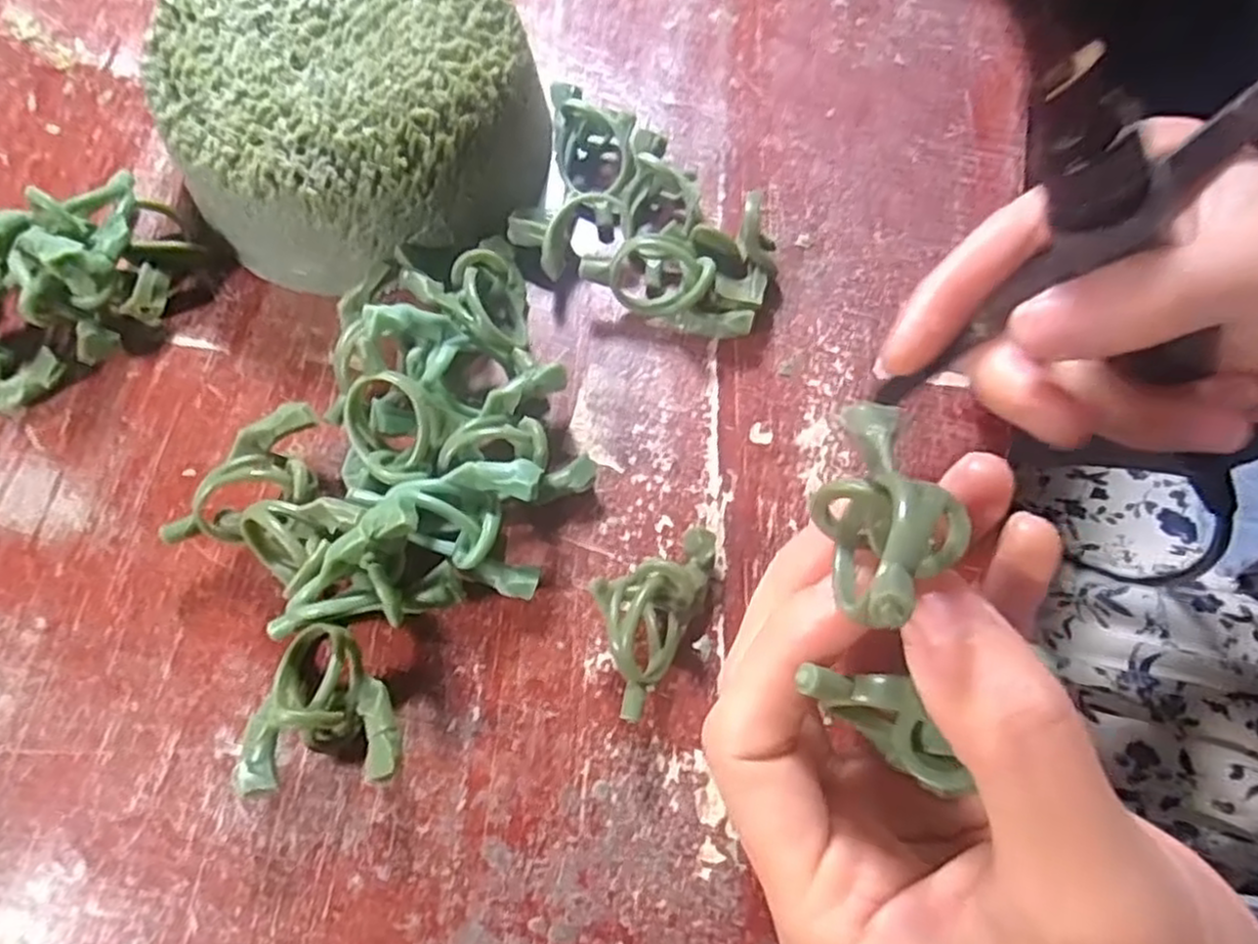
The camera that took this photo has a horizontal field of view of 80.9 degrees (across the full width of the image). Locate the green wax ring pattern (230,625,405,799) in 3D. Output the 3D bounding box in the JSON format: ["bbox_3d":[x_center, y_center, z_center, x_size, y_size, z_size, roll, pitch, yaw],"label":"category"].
[{"bbox_3d":[-0.072,0.055,0.176,0.034,0.024,0.036,-4,72,-3],"label":"green wax ring pattern"}]

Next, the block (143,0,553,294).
[{"bbox_3d":[-0.080,-0.106,0.217,0.100,0.047,0.095,1,72,-2],"label":"block"}]

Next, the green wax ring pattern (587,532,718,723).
[{"bbox_3d":[0.003,0.034,0.187,0.024,0.019,0.049,26,73,7],"label":"green wax ring pattern"}]

